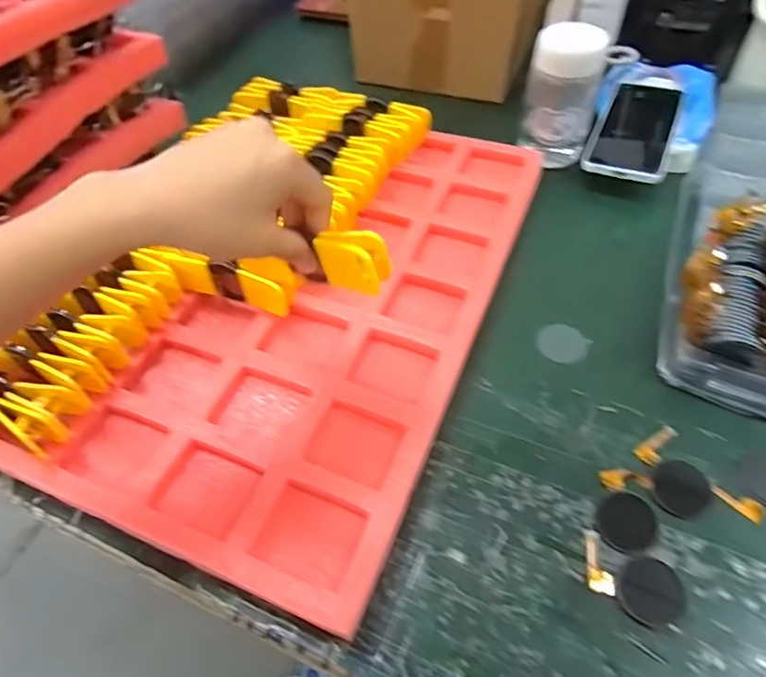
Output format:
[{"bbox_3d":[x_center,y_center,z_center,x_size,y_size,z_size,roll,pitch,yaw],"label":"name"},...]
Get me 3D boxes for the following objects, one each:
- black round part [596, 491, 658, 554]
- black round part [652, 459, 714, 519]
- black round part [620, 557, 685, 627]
[{"bbox_3d":[0.165,0.124,0.356,0.041,0.004,0.036,-34,59,-21],"label":"black round part"},{"bbox_3d":[0.209,0.104,0.366,0.037,0.004,0.041,24,58,20],"label":"black round part"},{"bbox_3d":[0.168,0.158,0.328,0.039,0.004,0.035,-38,60,-23],"label":"black round part"}]

